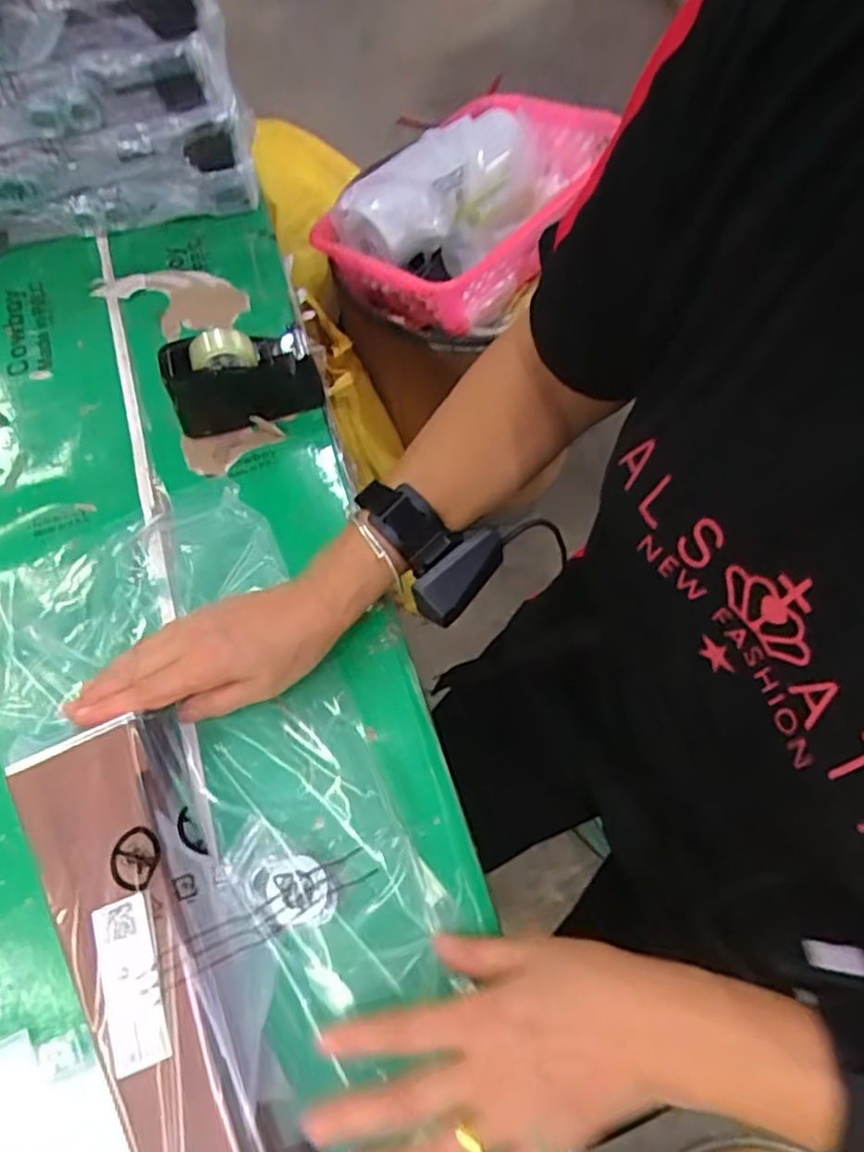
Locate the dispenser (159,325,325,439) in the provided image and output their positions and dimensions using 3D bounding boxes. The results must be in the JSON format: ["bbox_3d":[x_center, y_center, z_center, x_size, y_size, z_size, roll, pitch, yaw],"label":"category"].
[{"bbox_3d":[-0.151,-0.158,0.543,0.117,0.072,0.048,-17,68,-6],"label":"dispenser"}]

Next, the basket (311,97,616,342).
[{"bbox_3d":[0.043,-0.455,0.863,0.256,0.128,0.336,30,70,15],"label":"basket"}]

